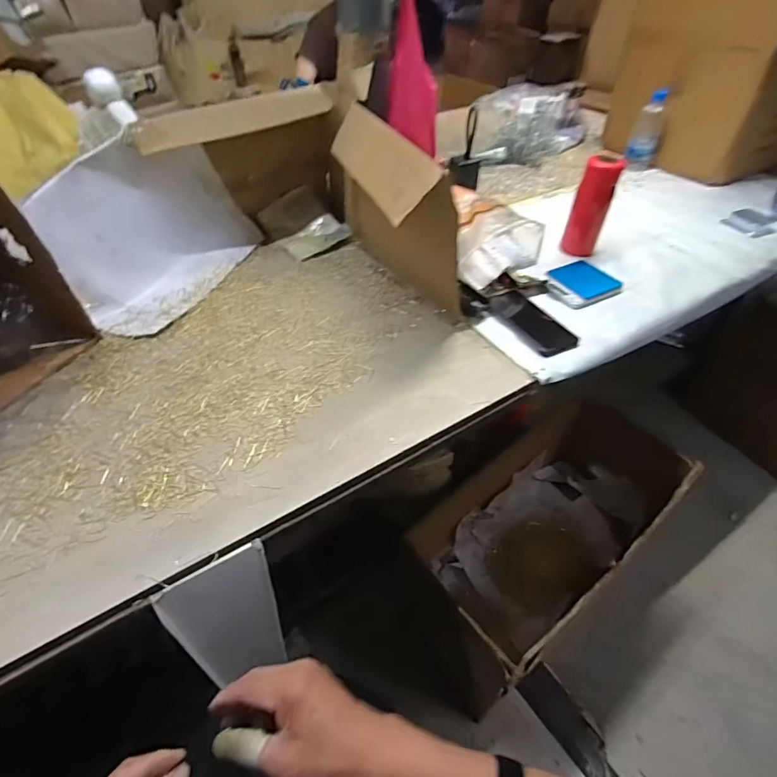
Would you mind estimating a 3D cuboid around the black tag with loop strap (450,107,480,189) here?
[{"bbox_3d":[0.166,-0.502,0.921,0.061,0.144,0.036,7,46,7],"label":"black tag with loop strap"}]

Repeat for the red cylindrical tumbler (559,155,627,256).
[{"bbox_3d":[0.395,-0.359,0.856,0.068,0.176,0.070,18,48,17],"label":"red cylindrical tumbler"}]

